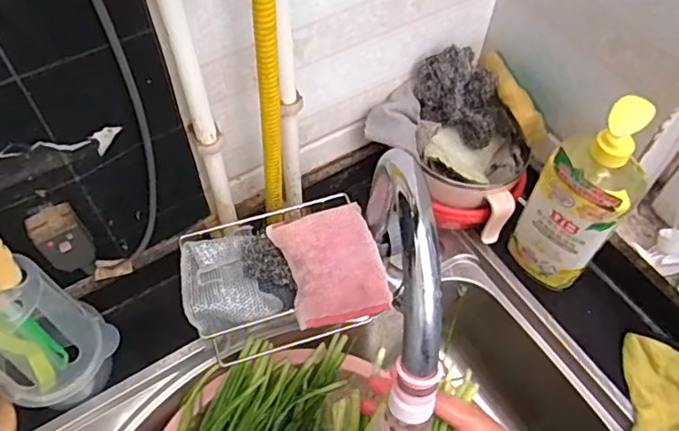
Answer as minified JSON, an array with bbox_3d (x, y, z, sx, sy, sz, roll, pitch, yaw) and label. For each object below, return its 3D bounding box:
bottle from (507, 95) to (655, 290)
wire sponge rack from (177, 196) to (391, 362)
[{"bbox_3d":[0.267,-0.021,0.614,0.072,0.264,0.093,-39,65,-24],"label":"bottle"},{"bbox_3d":[-0.056,0.050,0.526,0.180,0.053,0.141,-12,57,-10],"label":"wire sponge rack"}]

